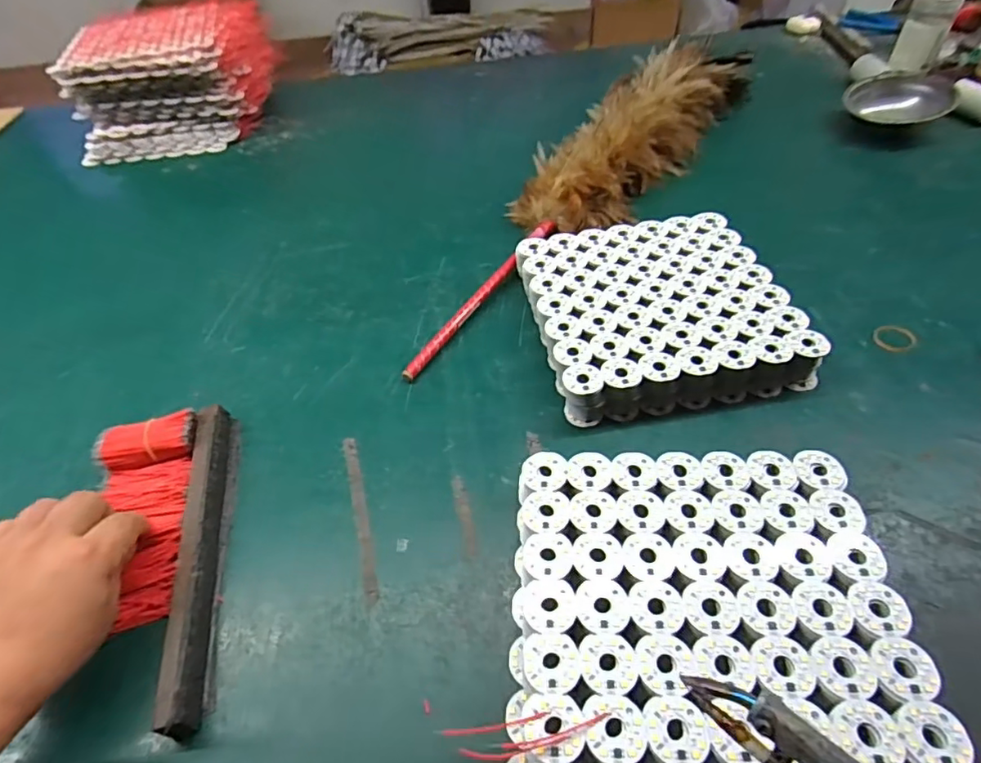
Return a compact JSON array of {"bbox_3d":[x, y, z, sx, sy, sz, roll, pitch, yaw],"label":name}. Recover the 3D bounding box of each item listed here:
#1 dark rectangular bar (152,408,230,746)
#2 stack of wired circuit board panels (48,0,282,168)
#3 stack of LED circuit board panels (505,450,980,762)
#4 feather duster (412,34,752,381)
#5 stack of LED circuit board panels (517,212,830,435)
[{"bbox_3d":[-0.200,0.112,0.386,0.022,0.024,0.234,-11,47,-5],"label":"dark rectangular bar"},{"bbox_3d":[-0.478,-0.466,0.858,0.266,0.144,0.229,-5,47,1],"label":"stack of wired circuit board panels"},{"bbox_3d":[0.124,0.140,0.330,0.219,0.032,0.213,-2,47,4],"label":"stack of LED circuit board panels"},{"bbox_3d":[0.129,-0.250,0.646,0.128,0.078,0.704,25,54,25],"label":"feather duster"},{"bbox_3d":[0.148,-0.069,0.510,0.208,0.039,0.208,-10,47,-4],"label":"stack of LED circuit board panels"}]

